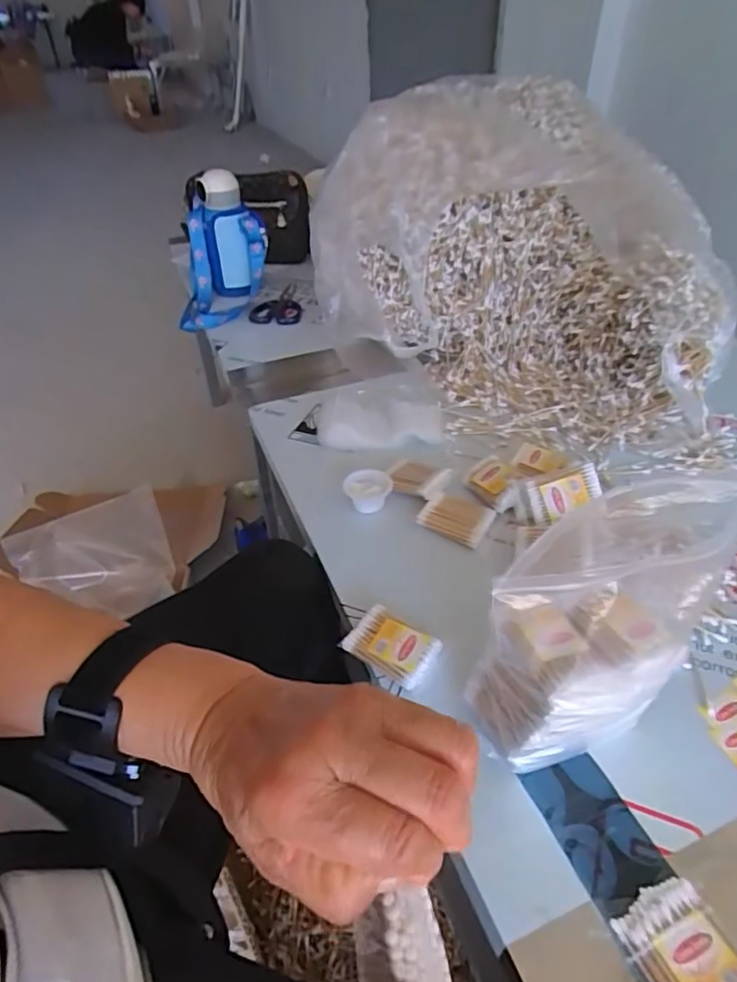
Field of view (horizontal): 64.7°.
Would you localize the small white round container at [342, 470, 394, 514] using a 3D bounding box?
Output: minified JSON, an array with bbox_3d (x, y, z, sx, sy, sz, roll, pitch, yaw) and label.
[{"bbox_3d":[-0.001,0.000,0.673,0.049,0.028,0.049,-1,40,1],"label":"small white round container"}]

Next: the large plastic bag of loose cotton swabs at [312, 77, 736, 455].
[{"bbox_3d":[0.225,-0.347,0.844,0.605,0.330,0.461,30,49,32],"label":"large plastic bag of loose cotton swabs"}]

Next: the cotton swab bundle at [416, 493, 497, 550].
[{"bbox_3d":[0.098,0.029,0.640,0.070,0.022,0.056,22,45,25],"label":"cotton swab bundle"}]

